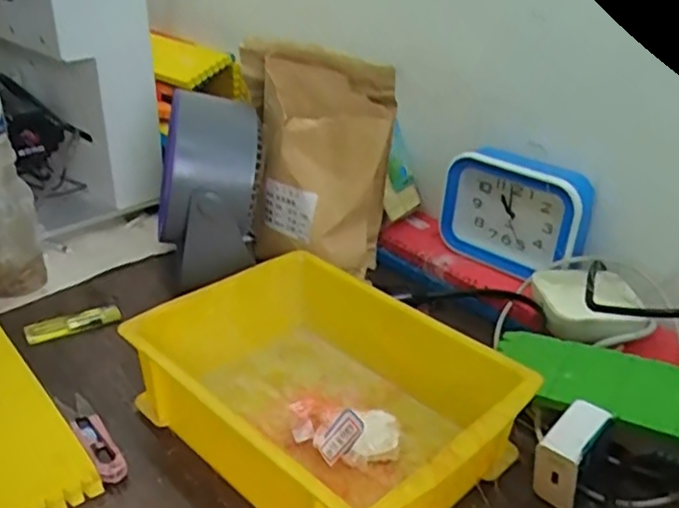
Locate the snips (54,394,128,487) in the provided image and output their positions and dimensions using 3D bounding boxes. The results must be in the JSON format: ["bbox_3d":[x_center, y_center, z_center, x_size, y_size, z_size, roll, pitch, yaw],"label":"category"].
[{"bbox_3d":[-0.174,0.126,0.471,0.022,0.016,0.101,-18,34,-31],"label":"snips"}]

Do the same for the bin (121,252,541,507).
[{"bbox_3d":[-0.012,0.100,0.478,0.176,0.075,0.253,-23,37,-37],"label":"bin"}]

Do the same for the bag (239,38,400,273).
[{"bbox_3d":[-0.029,-0.088,0.646,0.155,0.198,0.087,7,29,11],"label":"bag"}]

